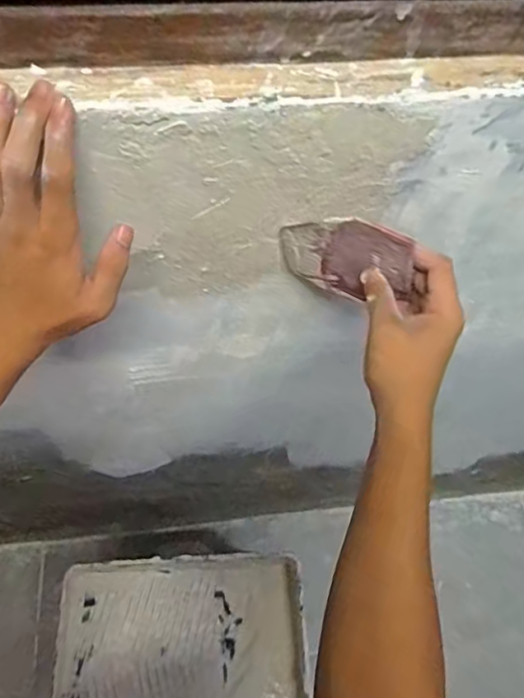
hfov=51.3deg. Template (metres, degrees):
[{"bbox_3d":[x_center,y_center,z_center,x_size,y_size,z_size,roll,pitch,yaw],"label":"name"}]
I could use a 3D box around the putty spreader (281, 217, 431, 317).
[{"bbox_3d":[0.070,-0.066,0.420,0.111,0.087,0.011,22,61,8],"label":"putty spreader"}]

